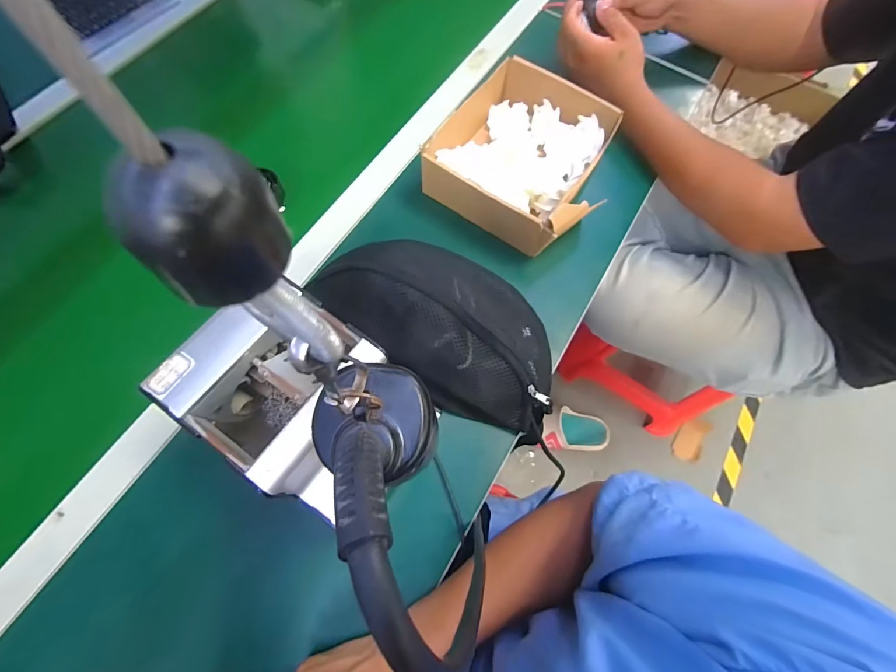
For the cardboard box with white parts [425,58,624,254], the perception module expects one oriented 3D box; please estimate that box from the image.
[{"bbox_3d":[0.100,-0.230,0.523,0.194,0.073,0.218,29,70,9],"label":"cardboard box with white parts"}]

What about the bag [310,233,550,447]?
[{"bbox_3d":[0.006,-0.018,0.437,0.274,0.076,0.158,32,71,10],"label":"bag"}]

